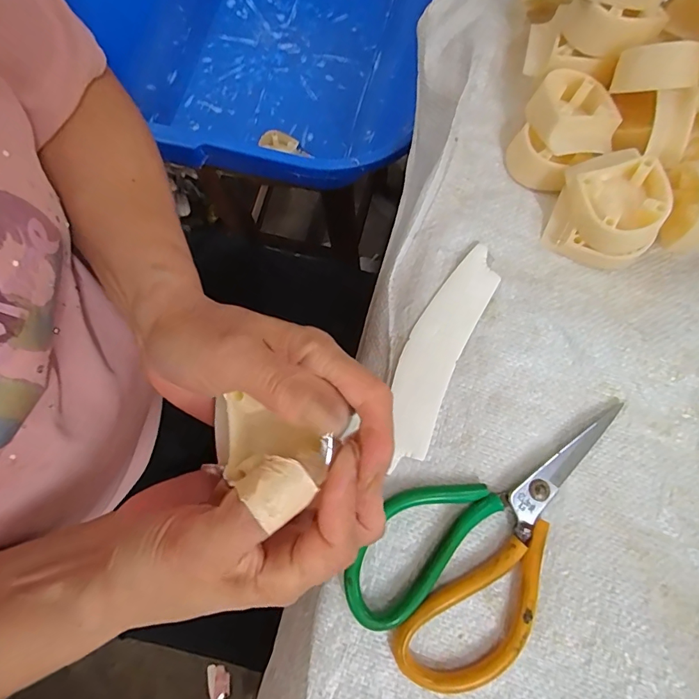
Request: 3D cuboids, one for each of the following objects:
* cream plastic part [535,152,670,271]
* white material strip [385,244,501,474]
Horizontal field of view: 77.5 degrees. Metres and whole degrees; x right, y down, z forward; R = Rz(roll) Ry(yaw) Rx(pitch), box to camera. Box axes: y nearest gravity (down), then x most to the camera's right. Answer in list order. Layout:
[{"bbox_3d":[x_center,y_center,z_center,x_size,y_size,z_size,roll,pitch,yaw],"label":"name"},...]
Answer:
[{"bbox_3d":[0.164,-0.092,0.279,0.053,0.045,0.061,15,76,2],"label":"cream plastic part"},{"bbox_3d":[0.055,0.000,0.278,0.036,0.004,0.144,24,80,10],"label":"white material strip"}]

